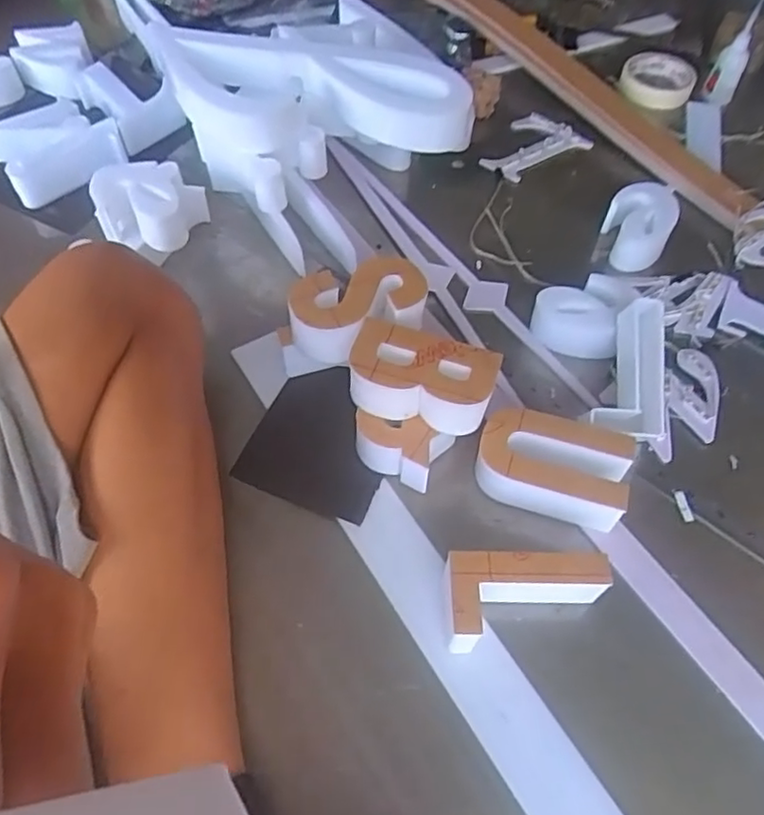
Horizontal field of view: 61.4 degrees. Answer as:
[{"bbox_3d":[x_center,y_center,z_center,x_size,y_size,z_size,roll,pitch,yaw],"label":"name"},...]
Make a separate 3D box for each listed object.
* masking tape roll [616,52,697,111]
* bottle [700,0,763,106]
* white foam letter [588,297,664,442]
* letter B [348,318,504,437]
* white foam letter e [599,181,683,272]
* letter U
[{"bbox_3d":[0.352,-0.419,0.824,0.091,0.027,0.094,1,56,-2],"label":"masking tape roll"},{"bbox_3d":[0.431,-0.432,0.785,0.038,0.115,0.033,27,29,18],"label":"bottle"},{"bbox_3d":[0.199,-0.029,0.518,0.061,0.038,0.115,10,71,8],"label":"white foam letter"},{"bbox_3d":[0.029,-0.022,0.485,0.107,0.043,0.059,15,56,7],"label":"letter B"},{"bbox_3d":[0.259,-0.184,0.652,0.066,0.038,0.093,26,61,18],"label":"white foam letter e"},{"bbox_3d":[0.128,0.046,0.495,0.110,0.051,0.069,18,57,9],"label":"letter U"}]

